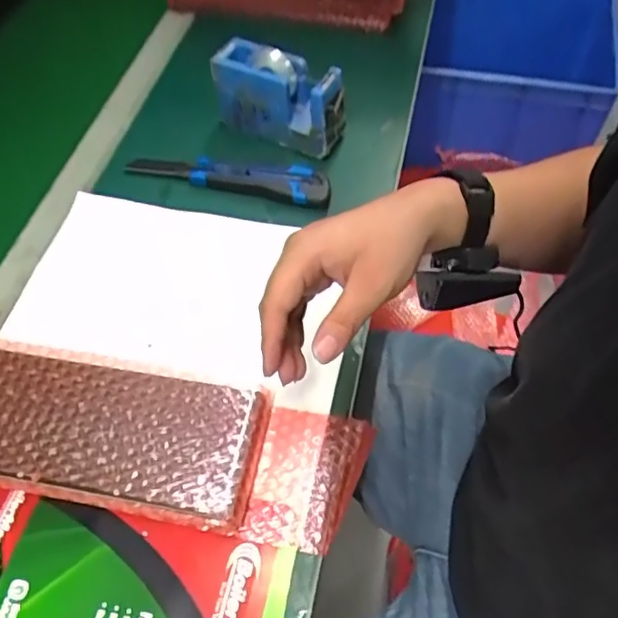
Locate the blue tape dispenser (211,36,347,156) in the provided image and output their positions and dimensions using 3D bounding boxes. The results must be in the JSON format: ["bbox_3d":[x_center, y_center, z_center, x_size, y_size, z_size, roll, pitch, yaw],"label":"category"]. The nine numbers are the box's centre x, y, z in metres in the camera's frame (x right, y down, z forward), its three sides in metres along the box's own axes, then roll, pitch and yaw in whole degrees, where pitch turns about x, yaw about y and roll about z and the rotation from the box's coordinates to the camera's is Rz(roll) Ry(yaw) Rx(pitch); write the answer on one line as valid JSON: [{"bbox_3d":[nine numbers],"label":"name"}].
[{"bbox_3d":[-0.029,-0.224,0.598,0.131,0.069,0.079,16,59,13],"label":"blue tape dispenser"}]

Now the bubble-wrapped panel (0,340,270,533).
[{"bbox_3d":[-0.177,0.087,0.429,0.282,0.031,0.102,8,57,8],"label":"bubble-wrapped panel"}]

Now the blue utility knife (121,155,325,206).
[{"bbox_3d":[-0.082,-0.133,0.570,0.203,0.014,0.039,7,57,7],"label":"blue utility knife"}]

